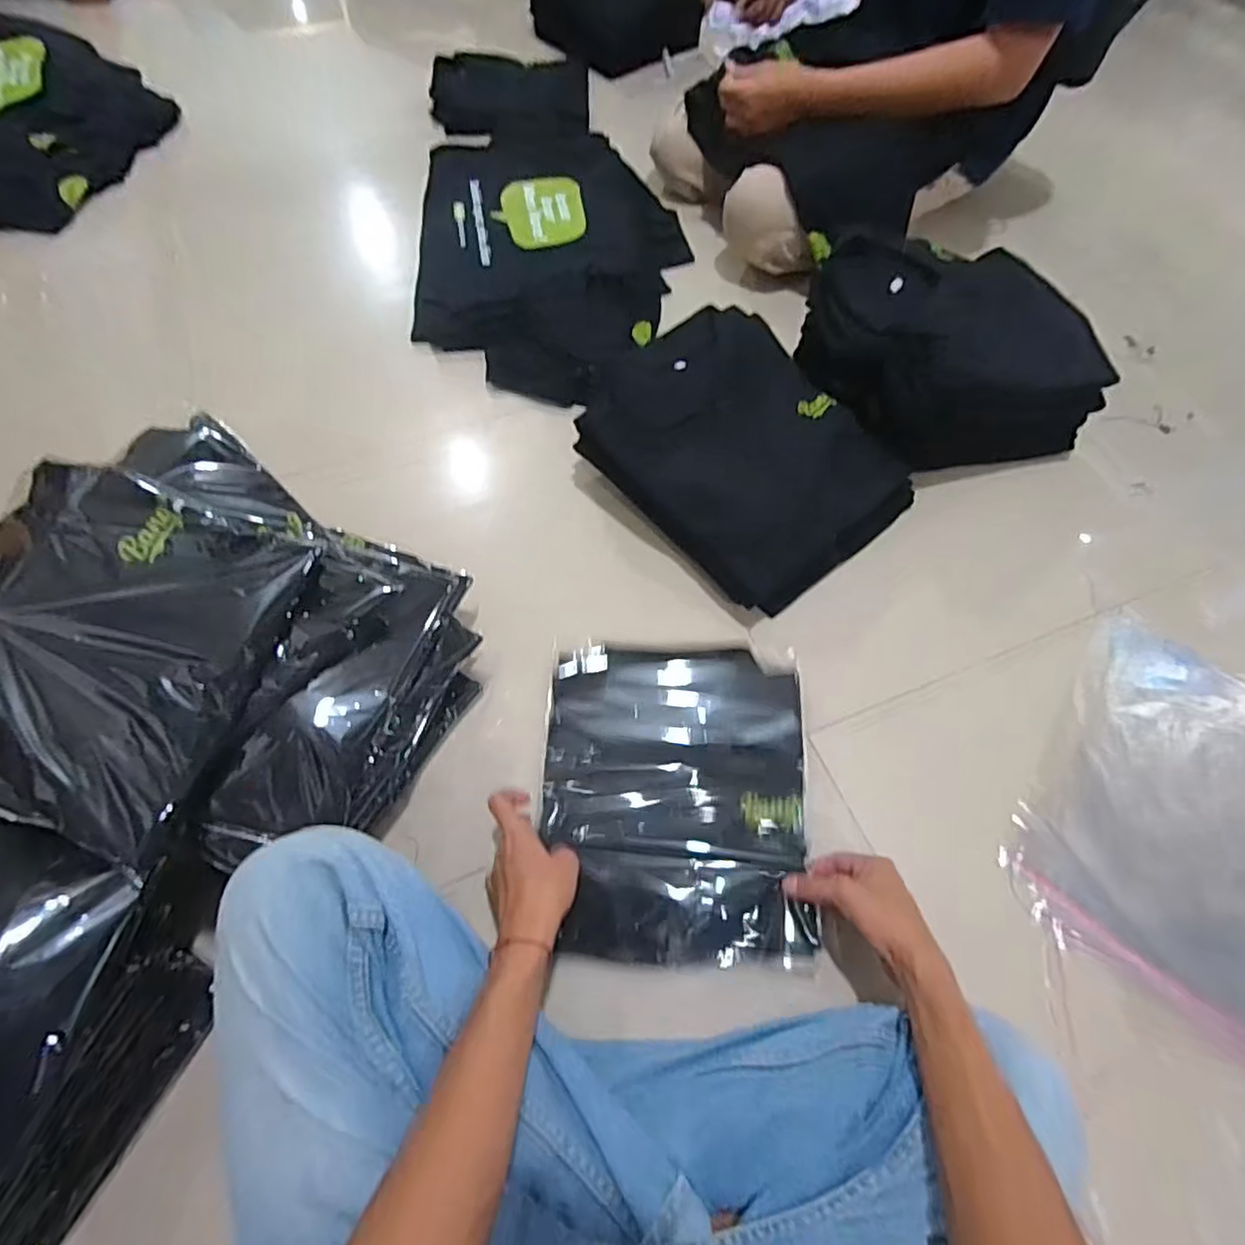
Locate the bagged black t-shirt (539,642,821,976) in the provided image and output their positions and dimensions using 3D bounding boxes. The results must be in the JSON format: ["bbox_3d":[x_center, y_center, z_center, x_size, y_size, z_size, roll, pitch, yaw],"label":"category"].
[{"bbox_3d":[0.054,0.168,0.646,0.266,0.038,0.318,1,62,0],"label":"bagged black t-shirt"}]

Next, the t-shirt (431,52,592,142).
[{"bbox_3d":[-0.240,-1.133,1.351,0.332,0.029,0.435,-2,62,-2],"label":"t-shirt"}]

